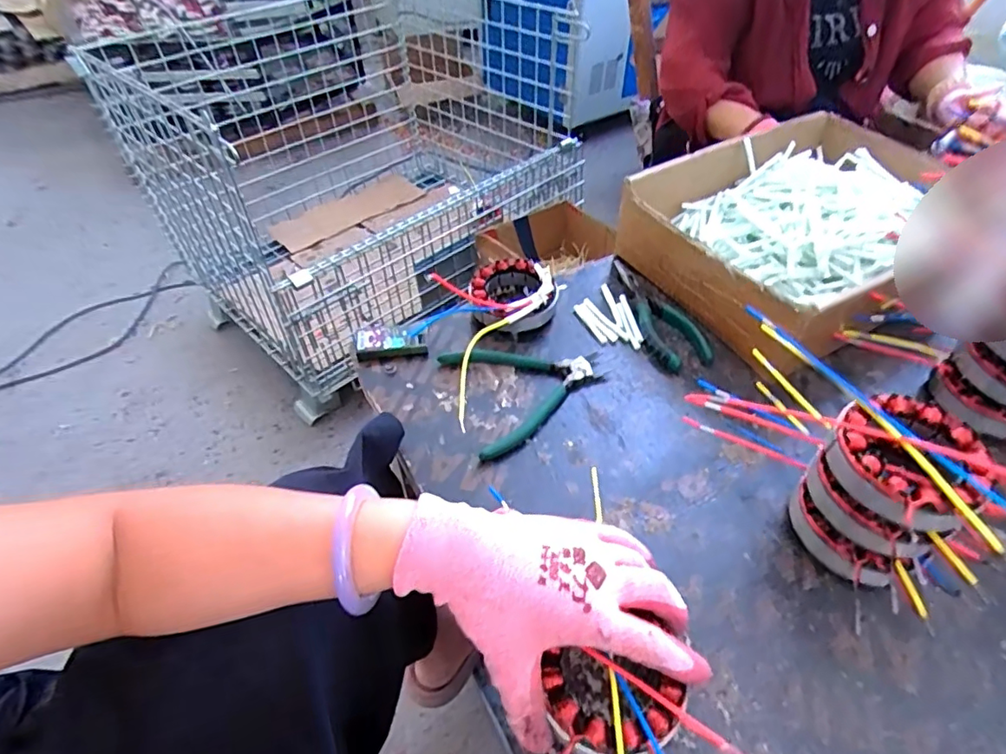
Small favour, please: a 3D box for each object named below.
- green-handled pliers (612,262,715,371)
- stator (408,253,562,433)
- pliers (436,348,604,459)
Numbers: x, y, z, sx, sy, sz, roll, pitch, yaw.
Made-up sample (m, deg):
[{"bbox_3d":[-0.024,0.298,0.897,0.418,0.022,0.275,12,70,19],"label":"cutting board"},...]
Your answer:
[{"bbox_3d":[0.150,-0.072,0.555,0.053,0.018,0.157,-14,48,-12],"label":"green-handled pliers"},{"bbox_3d":[-0.024,-0.052,0.524,0.106,0.053,0.207,21,51,19],"label":"stator"},{"bbox_3d":[0.025,0.004,0.495,0.135,0.010,0.121,-17,49,-14],"label":"pliers"}]

